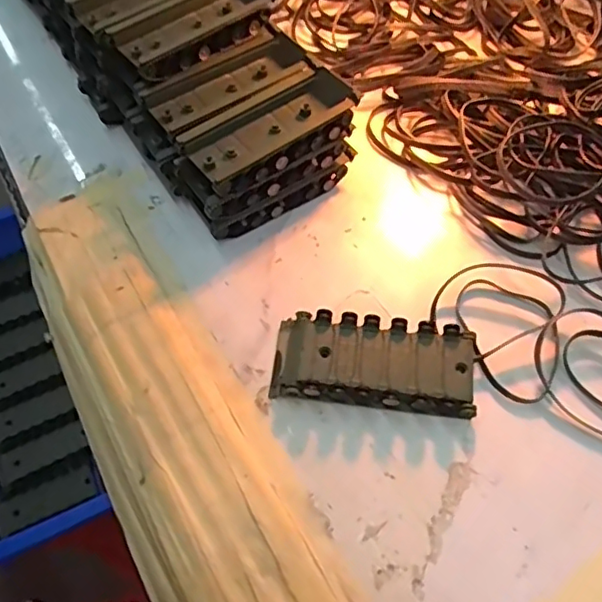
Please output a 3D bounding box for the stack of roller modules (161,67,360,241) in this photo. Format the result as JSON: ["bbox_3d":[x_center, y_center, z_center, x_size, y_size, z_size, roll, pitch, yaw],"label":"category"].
[{"bbox_3d":[-0.020,-0.085,0.348,0.105,0.052,0.049,-31,61,-16],"label":"stack of roller modules"}]

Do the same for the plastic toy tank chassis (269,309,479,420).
[{"bbox_3d":[0.036,0.031,0.292,0.096,0.016,0.043,5,57,6],"label":"plastic toy tank chassis"}]

